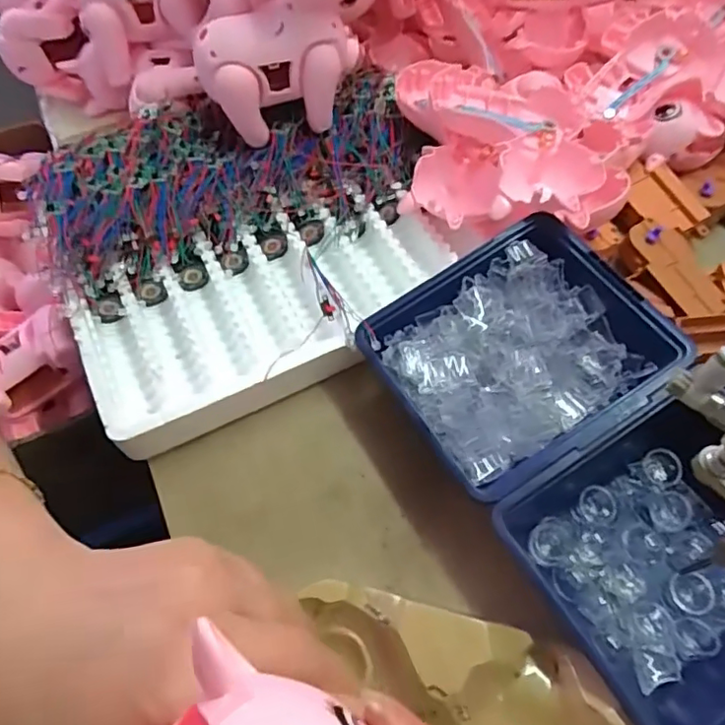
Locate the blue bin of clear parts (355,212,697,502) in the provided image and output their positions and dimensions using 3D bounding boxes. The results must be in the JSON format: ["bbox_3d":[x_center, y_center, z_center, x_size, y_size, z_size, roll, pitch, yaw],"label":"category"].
[{"bbox_3d":[0.102,-0.001,0.380,0.169,0.065,0.146,-29,63,-14],"label":"blue bin of clear parts"}]

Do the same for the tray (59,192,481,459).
[{"bbox_3d":[-0.061,-0.045,0.427,0.278,0.042,0.173,-23,62,-11],"label":"tray"}]

